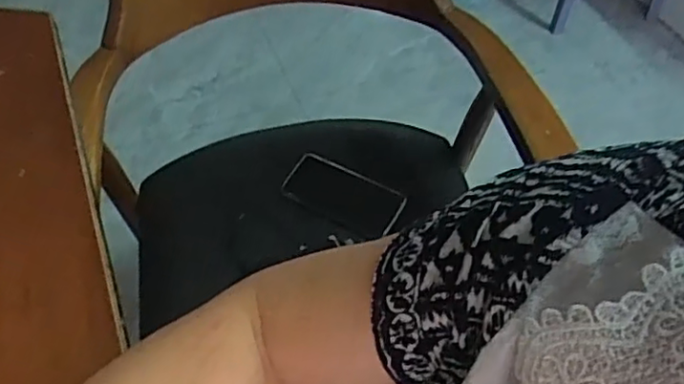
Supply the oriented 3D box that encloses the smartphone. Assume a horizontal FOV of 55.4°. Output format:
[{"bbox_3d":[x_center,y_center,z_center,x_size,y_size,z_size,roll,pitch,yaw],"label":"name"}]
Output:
[{"bbox_3d":[0.004,0.001,0.925,0.161,0.014,0.085,22,58,3],"label":"smartphone"}]

